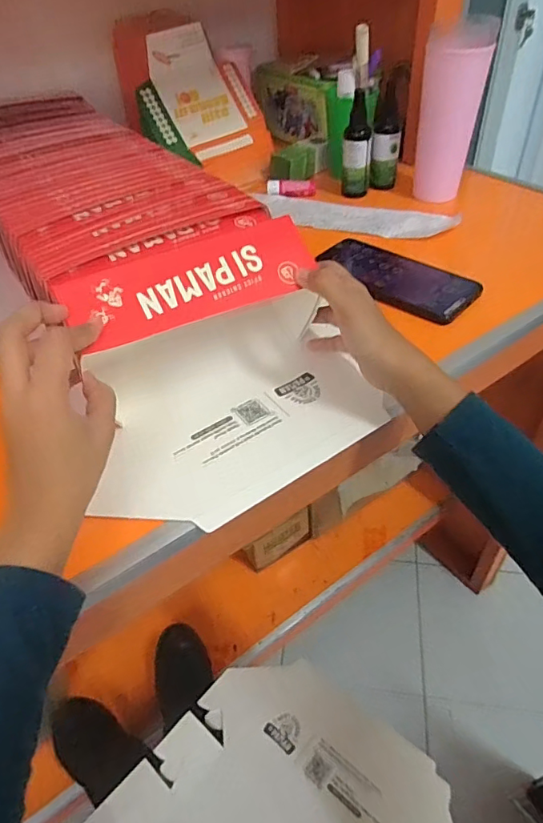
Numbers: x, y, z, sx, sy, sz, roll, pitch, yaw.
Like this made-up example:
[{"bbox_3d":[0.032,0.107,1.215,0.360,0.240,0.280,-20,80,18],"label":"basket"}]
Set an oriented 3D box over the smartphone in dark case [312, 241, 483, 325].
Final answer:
[{"bbox_3d":[0.125,-0.146,0.530,0.179,0.012,0.072,33,56,32],"label":"smartphone in dark case"}]

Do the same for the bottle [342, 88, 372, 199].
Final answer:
[{"bbox_3d":[0.114,-0.354,0.661,0.035,0.114,0.034,5,46,10],"label":"bottle"}]

